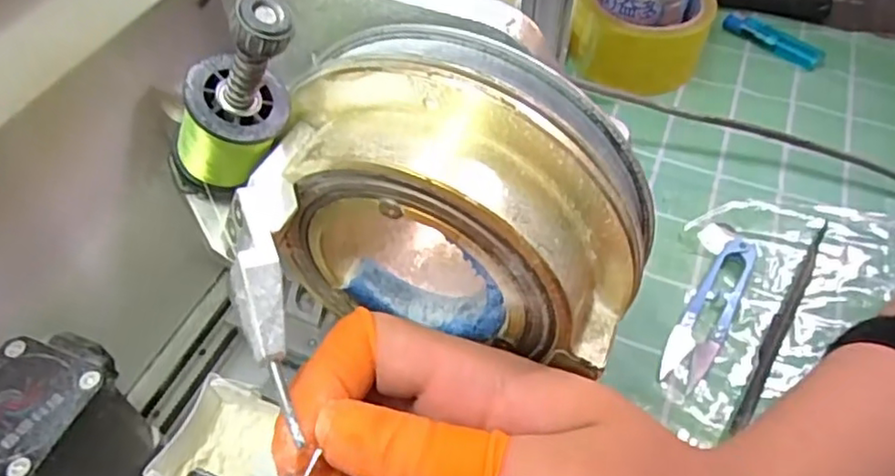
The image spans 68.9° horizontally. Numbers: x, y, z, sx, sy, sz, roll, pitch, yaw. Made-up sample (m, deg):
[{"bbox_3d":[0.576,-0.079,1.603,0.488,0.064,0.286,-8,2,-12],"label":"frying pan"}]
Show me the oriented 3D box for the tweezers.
[{"bbox_3d":[0.182,0.042,0.353,0.009,0.008,0.153,28,56,22],"label":"tweezers"}]

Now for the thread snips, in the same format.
[{"bbox_3d":[0.147,0.037,0.357,0.024,0.008,0.102,29,56,22],"label":"thread snips"}]

